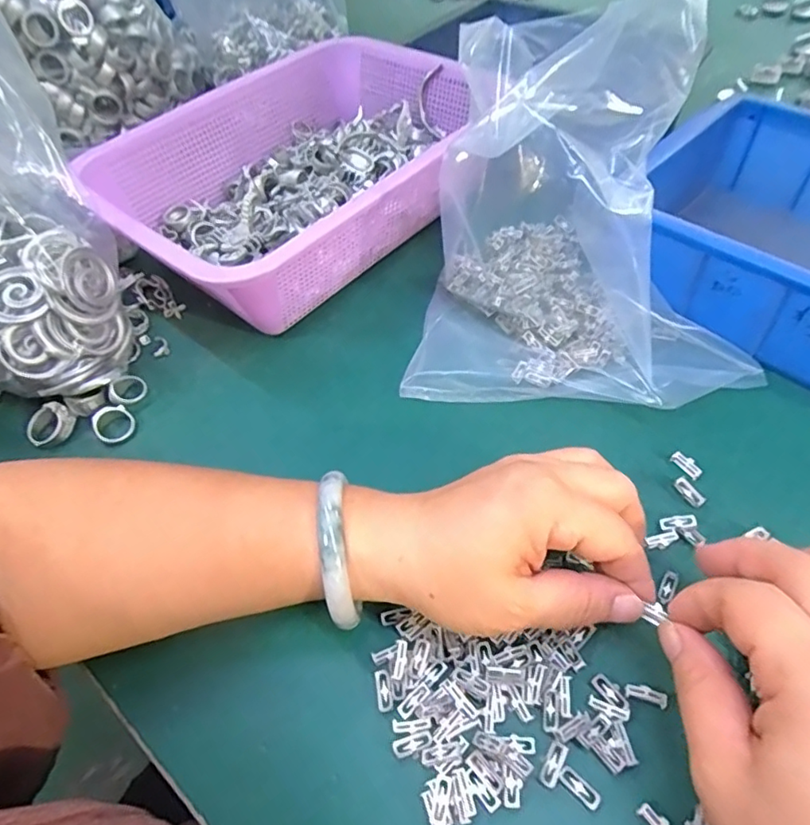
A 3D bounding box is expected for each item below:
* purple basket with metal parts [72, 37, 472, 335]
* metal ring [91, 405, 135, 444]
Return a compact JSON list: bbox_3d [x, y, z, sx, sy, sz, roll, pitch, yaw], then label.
[{"bbox_3d":[-0.080,-0.192,0.445,0.222,0.079,0.312,29,61,23],"label":"purple basket with metal parts"},{"bbox_3d":[-0.183,0.008,0.349,0.025,0.006,0.025,8,61,-14],"label":"metal ring"}]

